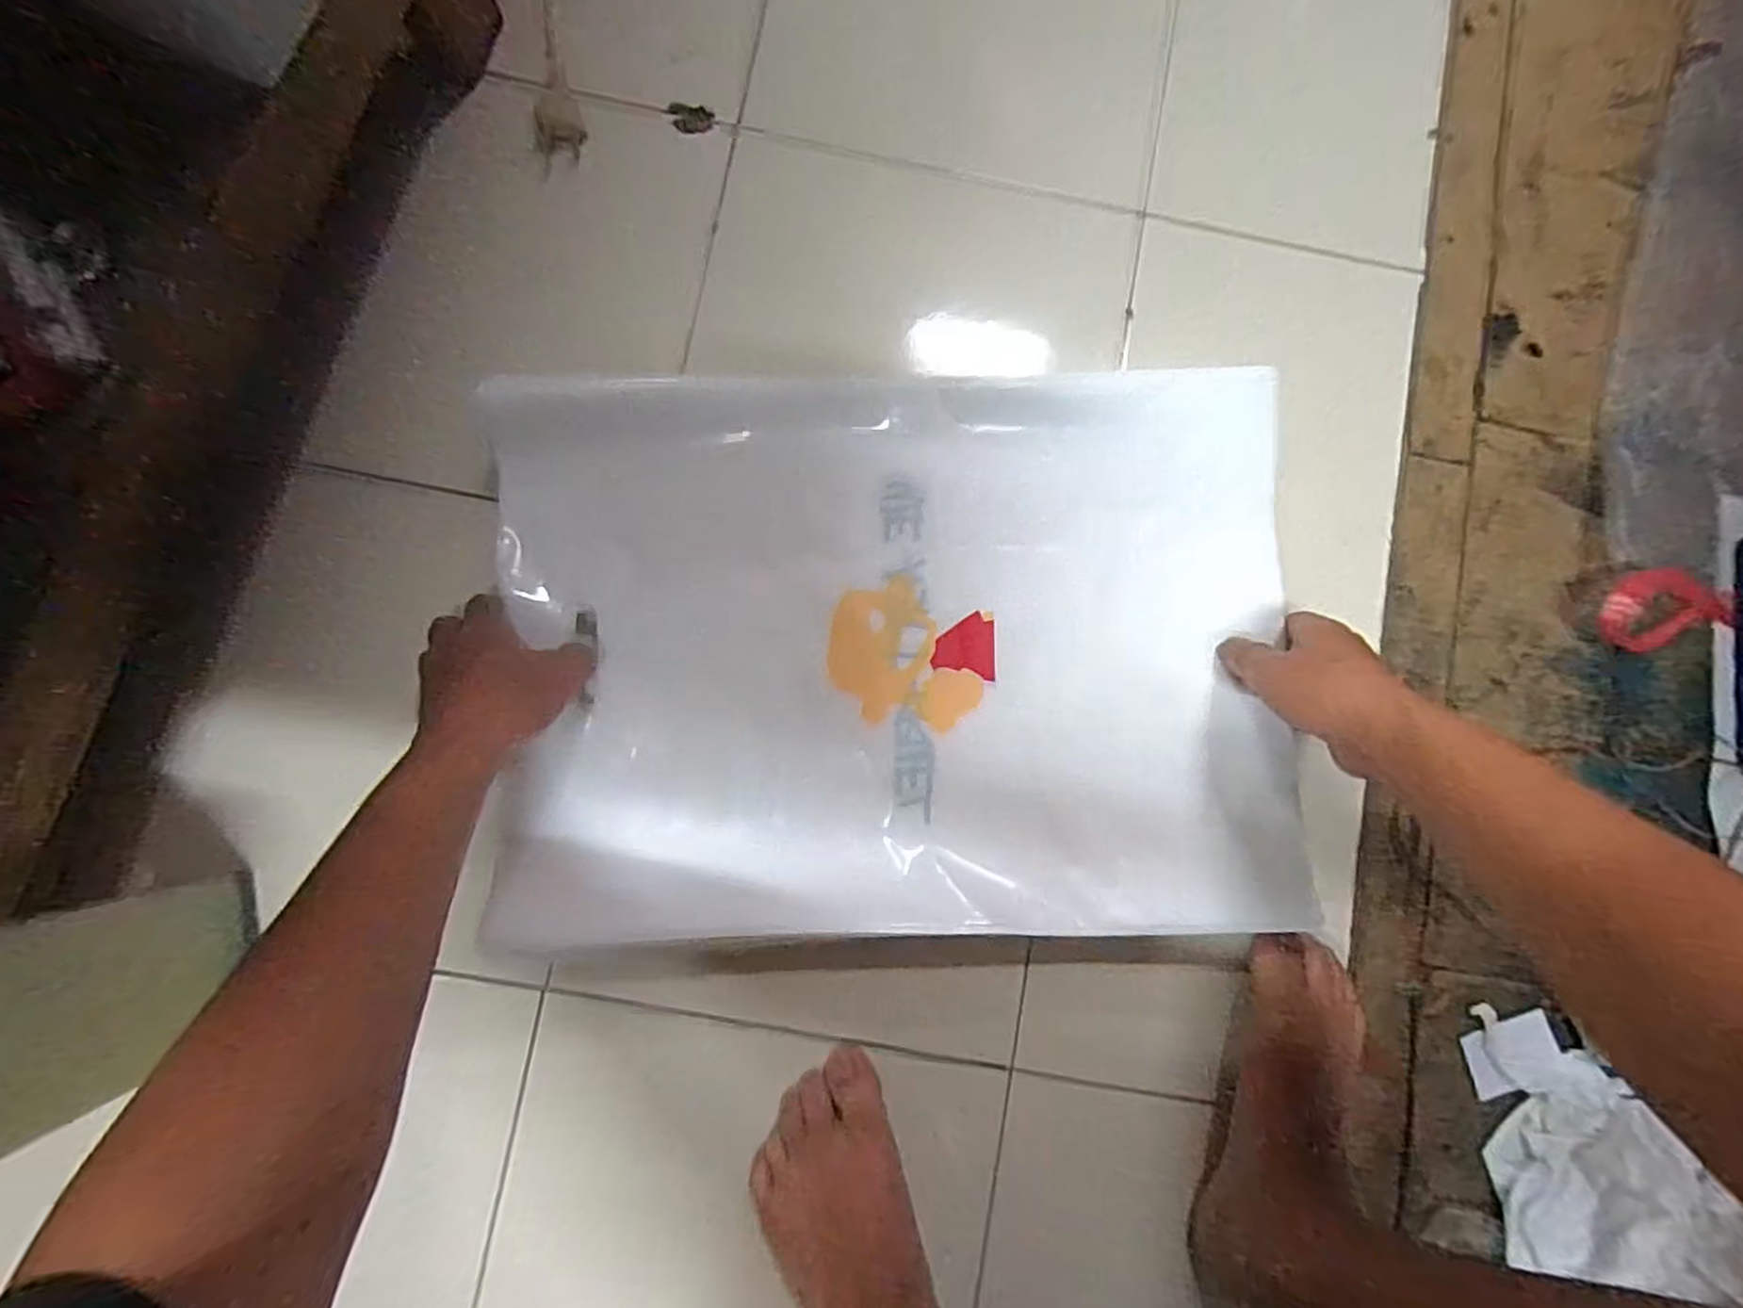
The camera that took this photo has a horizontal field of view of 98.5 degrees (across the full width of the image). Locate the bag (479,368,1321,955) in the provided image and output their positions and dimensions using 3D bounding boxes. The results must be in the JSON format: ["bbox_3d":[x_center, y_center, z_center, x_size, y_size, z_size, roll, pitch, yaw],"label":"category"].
[{"bbox_3d":[0.014,-0.003,0.482,0.490,0.028,0.355,-1,84,1],"label":"bag"}]

